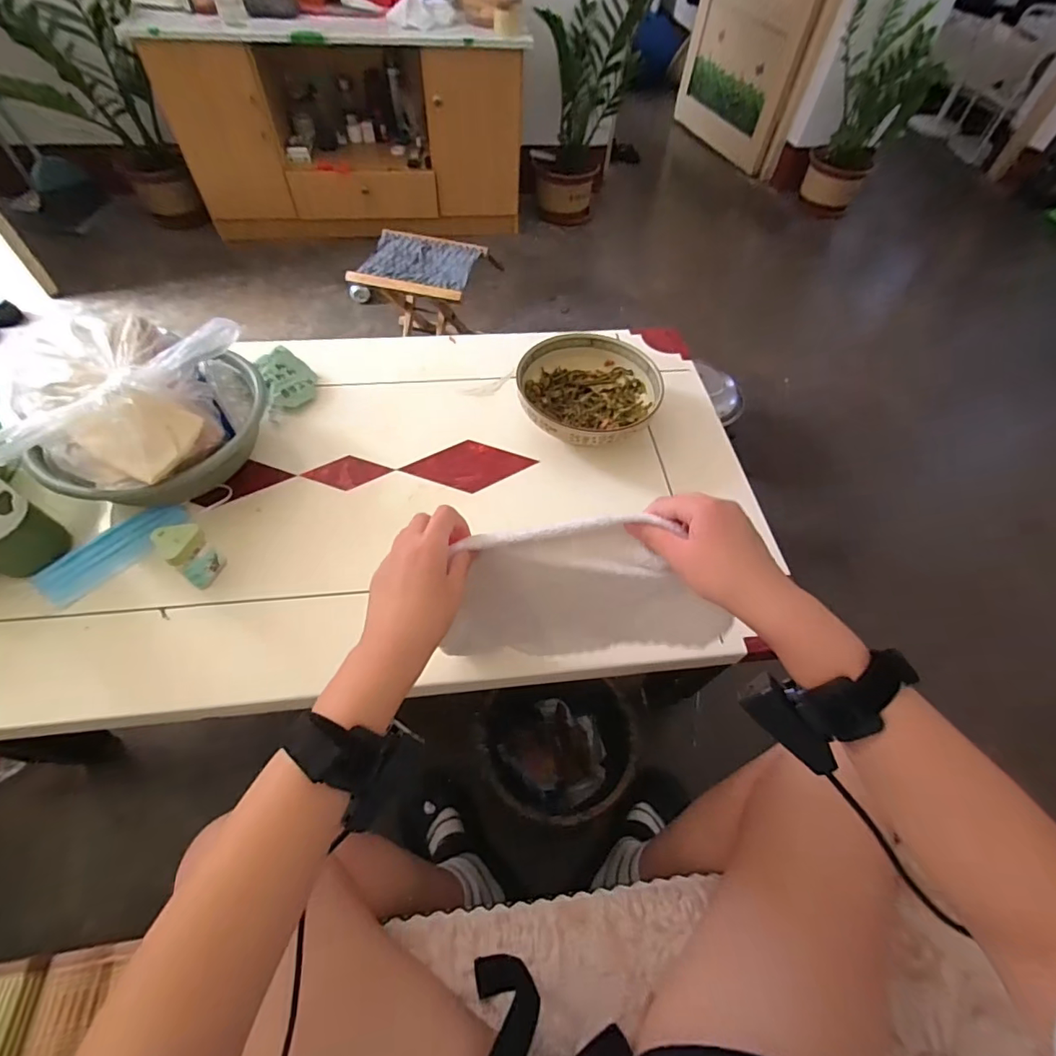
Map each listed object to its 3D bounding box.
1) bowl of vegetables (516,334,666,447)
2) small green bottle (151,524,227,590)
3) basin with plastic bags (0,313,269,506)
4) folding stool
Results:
[{"bbox_3d":[0.094,-0.202,0.785,0.213,0.083,0.207,2,56,-3],"label":"bowl of vegetables"},{"bbox_3d":[-0.405,0.030,0.601,0.047,0.075,0.047,32,60,17],"label":"small green bottle"},{"bbox_3d":[-0.483,-0.143,0.644,0.232,0.160,0.239,2,56,-3],"label":"basin with plastic bags"},{"bbox_3d":[-0.284,-0.607,1.396,0.275,0.291,0.244,13,57,5],"label":"folding stool"}]

